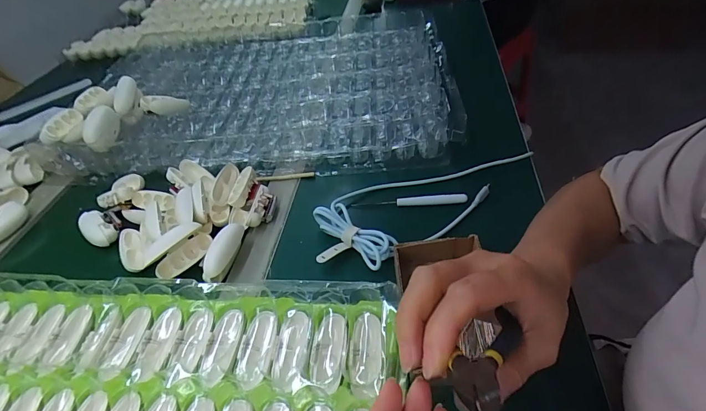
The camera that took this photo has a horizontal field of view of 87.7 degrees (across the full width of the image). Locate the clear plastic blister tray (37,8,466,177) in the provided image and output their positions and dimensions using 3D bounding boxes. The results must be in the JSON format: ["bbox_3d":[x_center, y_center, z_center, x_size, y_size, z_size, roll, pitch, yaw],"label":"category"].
[{"bbox_3d":[-0.139,-0.209,0.609,0.552,0.053,0.398,-1,45,6],"label":"clear plastic blister tray"}]

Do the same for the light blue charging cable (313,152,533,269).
[{"bbox_3d":[0.083,-0.019,0.428,0.283,0.021,0.108,-27,49,-19],"label":"light blue charging cable"}]

